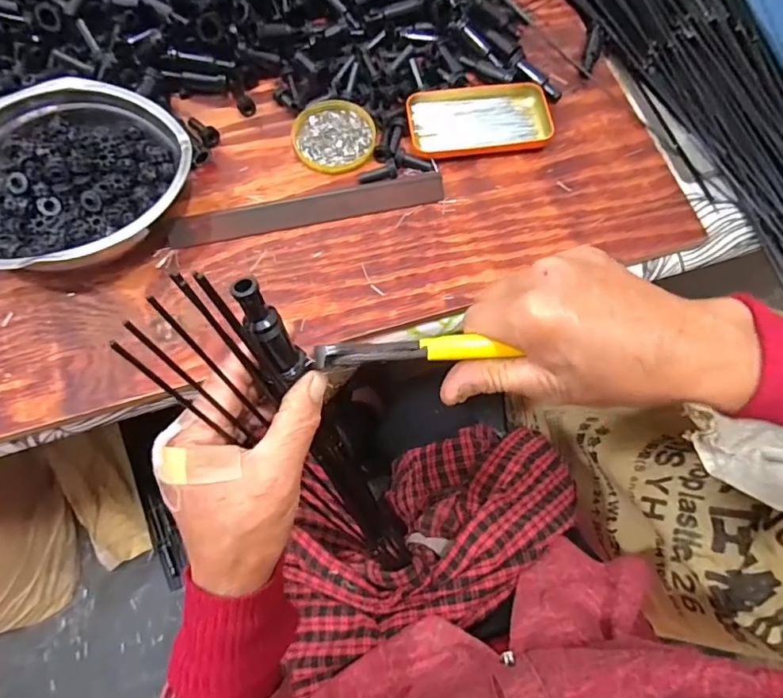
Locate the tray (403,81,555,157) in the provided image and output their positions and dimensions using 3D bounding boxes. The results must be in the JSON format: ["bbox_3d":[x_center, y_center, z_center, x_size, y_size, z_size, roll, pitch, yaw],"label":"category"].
[{"bbox_3d":[0.089,-0.238,0.532,0.141,0.019,0.075,-9,70,-4],"label":"tray"}]

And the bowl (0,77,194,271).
[{"bbox_3d":[-0.295,-0.150,0.472,0.215,0.058,0.186,-39,75,-14],"label":"bowl"}]

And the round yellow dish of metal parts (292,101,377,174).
[{"bbox_3d":[-0.057,-0.215,0.524,0.081,0.014,0.077,0,70,-1],"label":"round yellow dish of metal parts"}]

